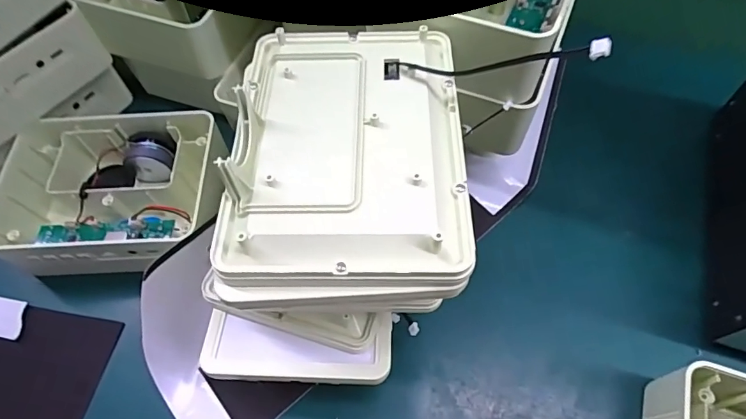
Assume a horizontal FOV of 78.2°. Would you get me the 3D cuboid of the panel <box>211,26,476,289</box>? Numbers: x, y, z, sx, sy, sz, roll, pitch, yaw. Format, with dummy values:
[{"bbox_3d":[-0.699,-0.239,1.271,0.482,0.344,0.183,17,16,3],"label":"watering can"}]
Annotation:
[{"bbox_3d":[-0.011,-0.032,0.197,0.097,0.015,0.130,-1,61,2],"label":"panel"}]

